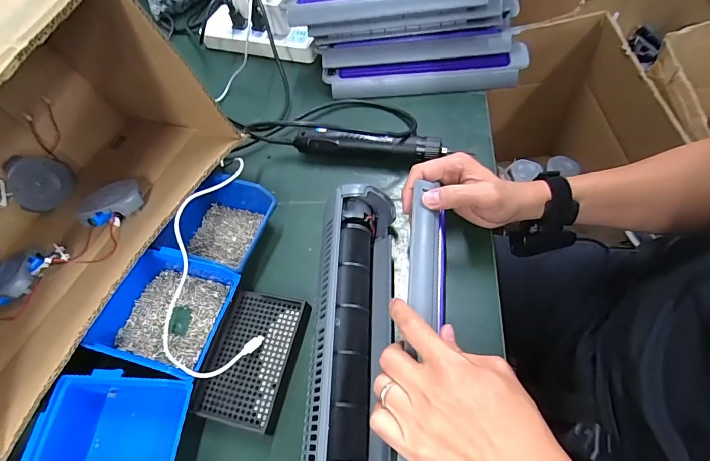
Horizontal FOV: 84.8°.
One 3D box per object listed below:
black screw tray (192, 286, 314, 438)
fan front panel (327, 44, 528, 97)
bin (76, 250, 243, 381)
[{"bbox_3d":[-0.108,0.134,0.416,0.090,0.016,0.132,8,62,14],"label":"black screw tray"},{"bbox_3d":[0.102,-0.239,0.585,0.298,0.068,0.024,-3,18,10],"label":"fan front panel"},{"bbox_3d":[-0.205,0.088,0.426,0.129,0.058,0.115,12,63,14],"label":"bin"}]

